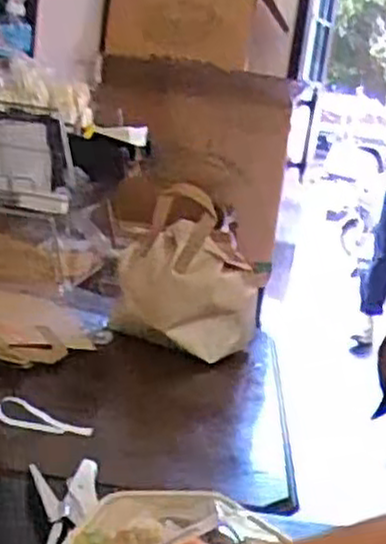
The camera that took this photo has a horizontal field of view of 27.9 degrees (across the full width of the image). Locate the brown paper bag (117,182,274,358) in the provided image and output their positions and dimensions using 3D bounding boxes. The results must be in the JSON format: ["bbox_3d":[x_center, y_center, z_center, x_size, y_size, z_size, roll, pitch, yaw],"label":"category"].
[{"bbox_3d":[-0.004,0.012,1.334,0.242,0.247,0.147,7,13,-1],"label":"brown paper bag"}]

